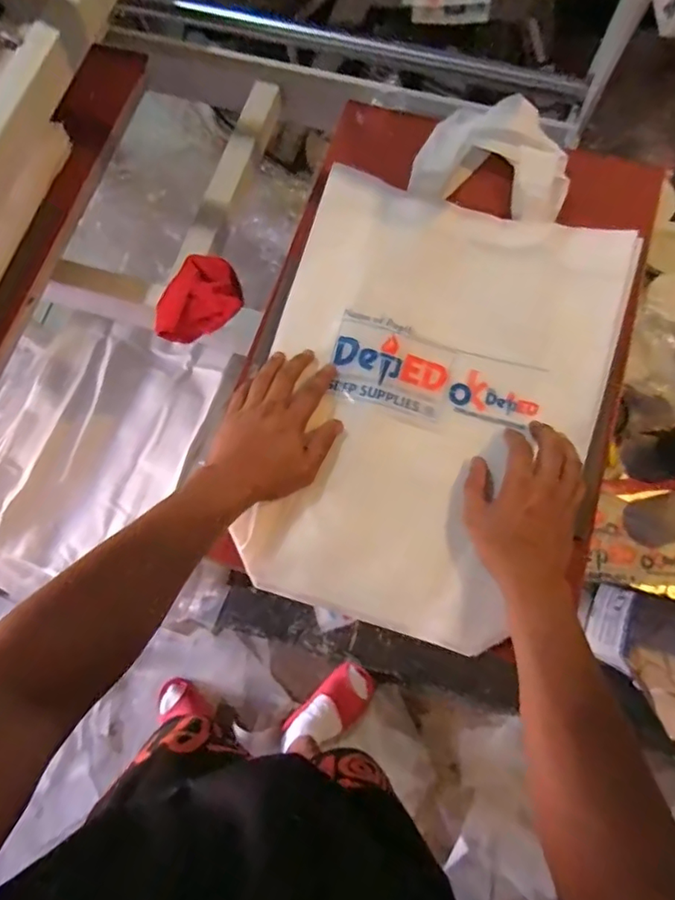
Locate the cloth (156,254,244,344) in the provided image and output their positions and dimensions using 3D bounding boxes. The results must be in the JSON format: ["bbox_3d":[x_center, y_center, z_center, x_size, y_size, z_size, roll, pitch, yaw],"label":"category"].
[{"bbox_3d":[-0.184,-0.205,0.736,0.094,0.066,0.137,26,77,8],"label":"cloth"}]

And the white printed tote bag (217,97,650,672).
[{"bbox_3d":[0.117,-0.115,0.575,0.349,0.035,0.596,16,79,6],"label":"white printed tote bag"}]

